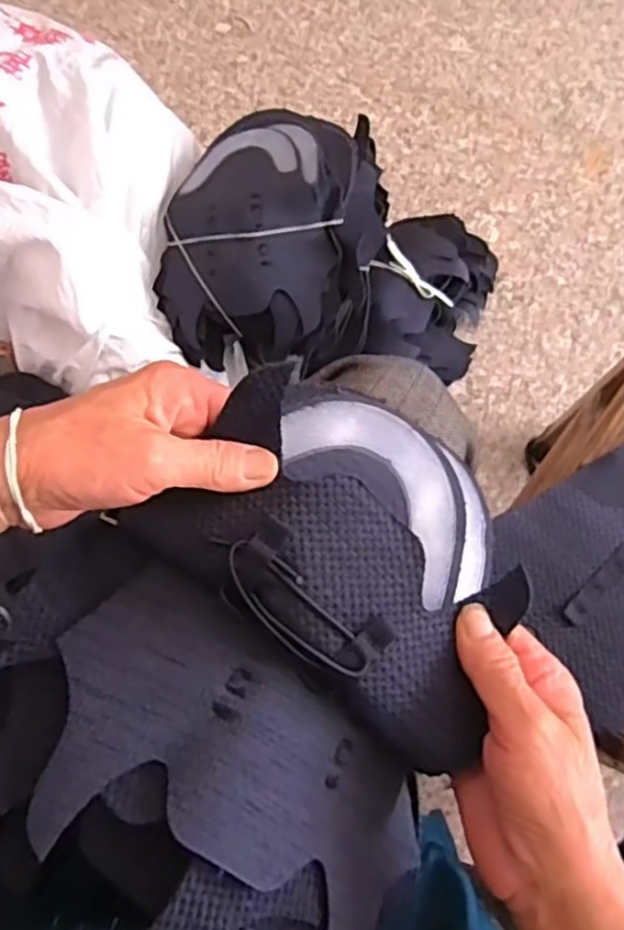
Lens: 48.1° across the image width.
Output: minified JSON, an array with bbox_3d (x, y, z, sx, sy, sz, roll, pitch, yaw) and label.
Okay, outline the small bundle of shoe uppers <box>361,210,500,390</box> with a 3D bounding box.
[{"bbox_3d":[0.149,-0.212,0.905,0.155,0.103,0.223,18,77,3],"label":"small bundle of shoe uppers"}]

